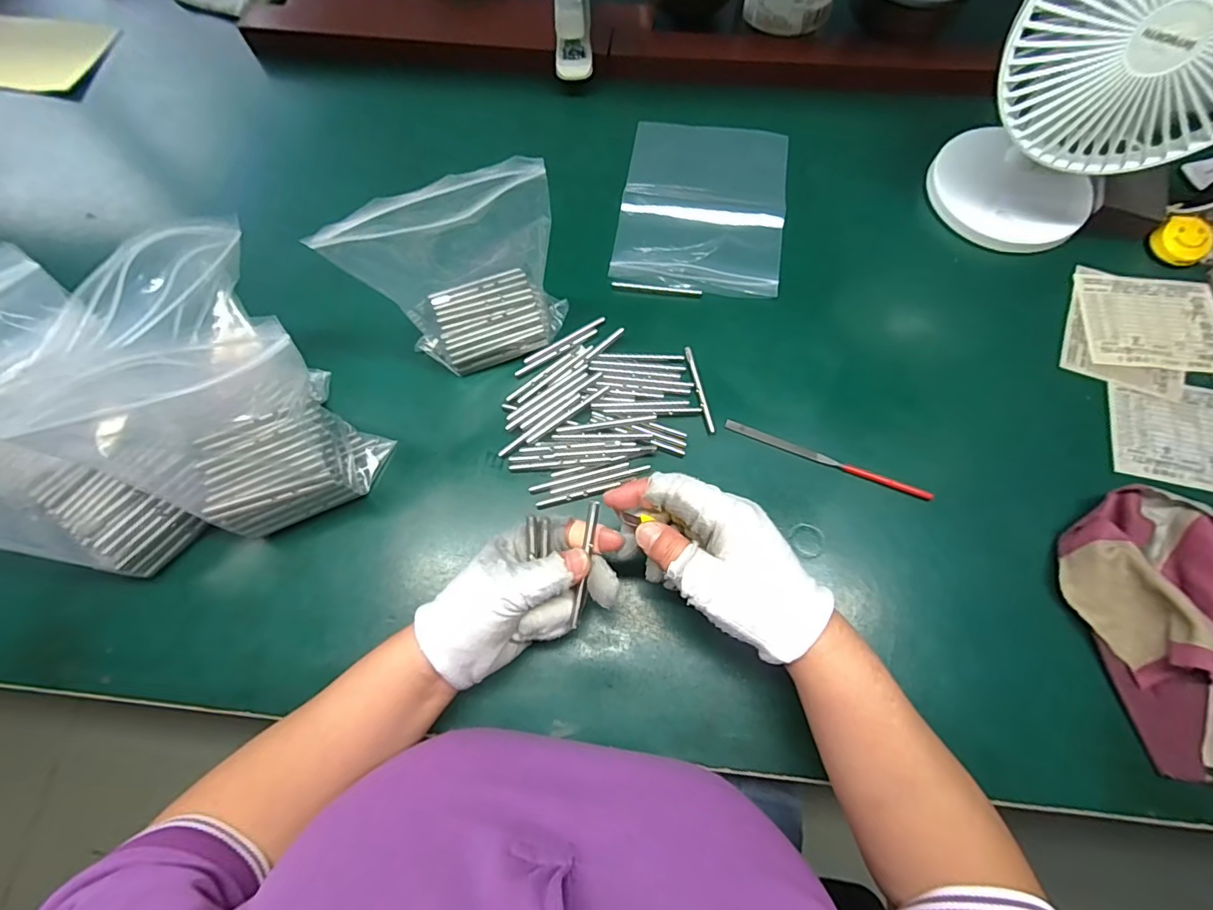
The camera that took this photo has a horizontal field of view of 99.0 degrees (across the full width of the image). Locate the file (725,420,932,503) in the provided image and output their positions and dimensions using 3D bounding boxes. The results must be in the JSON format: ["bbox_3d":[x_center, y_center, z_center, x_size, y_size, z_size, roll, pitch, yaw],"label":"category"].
[{"bbox_3d":[0.169,0.003,0.401,0.158,0.006,0.008,21,73,9],"label":"file"}]

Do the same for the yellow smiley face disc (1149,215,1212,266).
[{"bbox_3d":[0.504,-0.187,0.452,0.042,0.012,0.042,-41,75,17],"label":"yellow smiley face disc"}]

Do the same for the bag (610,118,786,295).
[{"bbox_3d":[0.092,-0.239,0.492,0.149,0.009,0.201,9,68,4],"label":"bag"}]

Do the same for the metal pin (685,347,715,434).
[{"bbox_3d":[0.076,-0.054,0.421,0.006,0.004,0.078,-12,71,-3],"label":"metal pin"}]

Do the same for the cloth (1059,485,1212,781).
[{"bbox_3d":[0.405,0.102,0.338,0.159,0.046,0.169,-14,71,-4],"label":"cloth"}]

